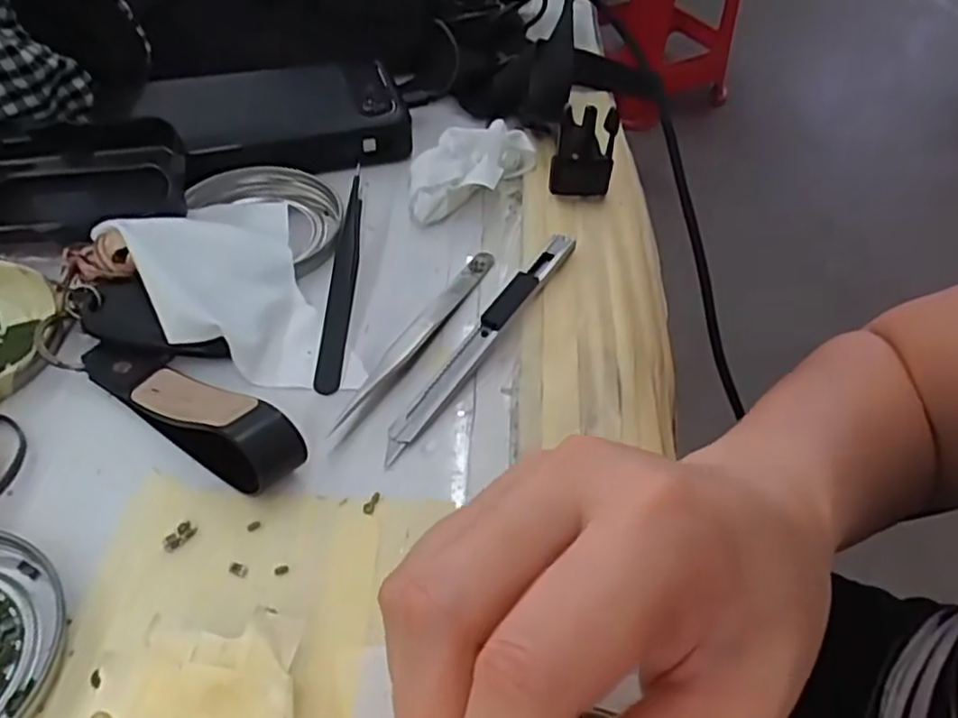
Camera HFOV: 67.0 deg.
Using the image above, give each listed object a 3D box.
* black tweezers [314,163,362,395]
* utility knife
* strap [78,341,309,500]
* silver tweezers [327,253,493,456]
[{"bbox_3d":[-0.060,-0.041,0.321,0.011,0.013,0.129,2,48,-2],"label":"black tweezers"},{"bbox_3d":[0.002,-0.011,0.296,0.010,0.014,0.131,28,52,20],"label":"utility knife"},{"bbox_3d":[-0.106,0.014,0.260,0.101,0.027,0.023,29,53,20],"label":"strap"},{"bbox_3d":[-0.024,-0.011,0.301,0.010,0.007,0.121,23,51,15],"label":"silver tweezers"}]

